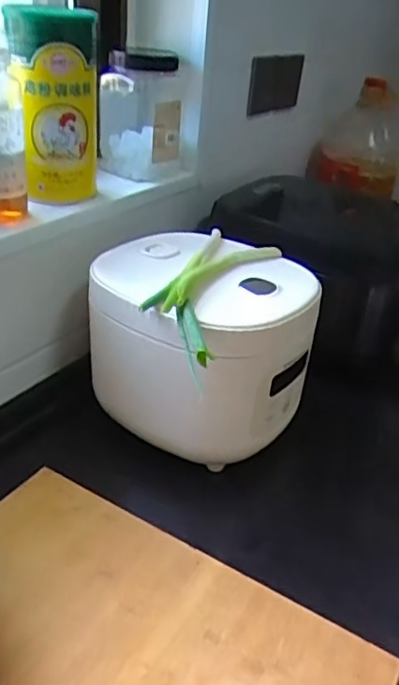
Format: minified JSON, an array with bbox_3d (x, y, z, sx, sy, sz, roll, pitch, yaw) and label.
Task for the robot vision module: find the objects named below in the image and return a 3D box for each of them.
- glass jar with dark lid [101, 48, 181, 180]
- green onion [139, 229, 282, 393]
[{"bbox_3d":[-0.080,-0.318,0.836,0.113,0.151,0.103,2,30,-6],"label":"glass jar with dark lid"},{"bbox_3d":[0.011,-0.059,0.622,0.097,0.034,0.297,13,31,14],"label":"green onion"}]

